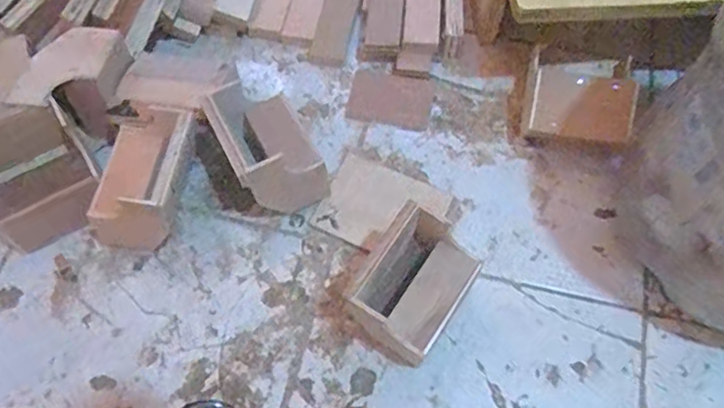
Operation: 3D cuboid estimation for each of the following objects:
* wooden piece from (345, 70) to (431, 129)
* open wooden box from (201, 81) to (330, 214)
[{"bbox_3d":[0.032,-0.117,0.661,0.090,0.006,0.067,10,65,6],"label":"wooden piece"},{"bbox_3d":[-0.089,-0.052,0.577,0.080,0.107,0.113,-26,66,-13],"label":"open wooden box"}]

